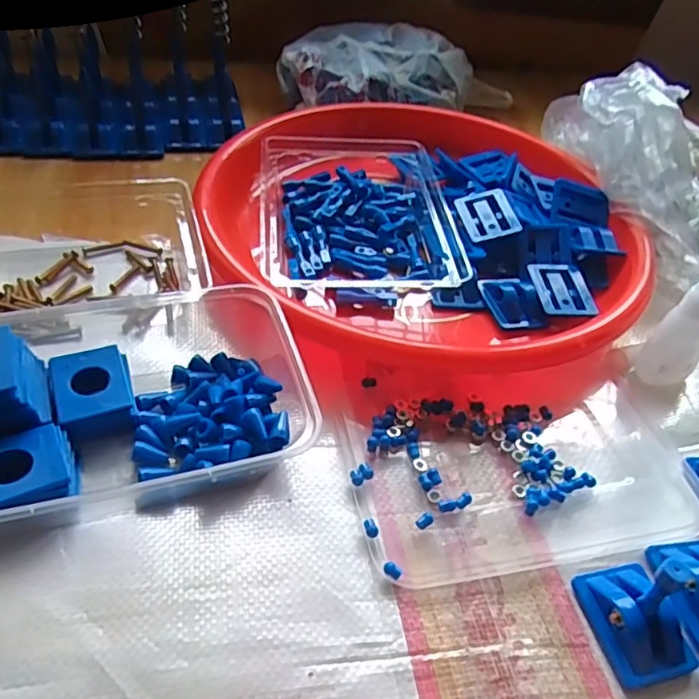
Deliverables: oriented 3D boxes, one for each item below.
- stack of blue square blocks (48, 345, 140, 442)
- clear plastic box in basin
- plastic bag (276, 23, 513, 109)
[{"bbox_3d":[-0.124,0.023,0.295,0.034,0.023,0.043,-14,48,-20],"label":"stack of blue square blocks"},{"bbox_3d":[0.001,-0.090,0.411,0.127,0.034,0.169,-1,45,-8],"label":"clear plastic box in basin"},{"bbox_3d":[0.052,-0.251,0.564,0.233,0.064,0.112,-2,45,-9],"label":"plastic bag"}]

